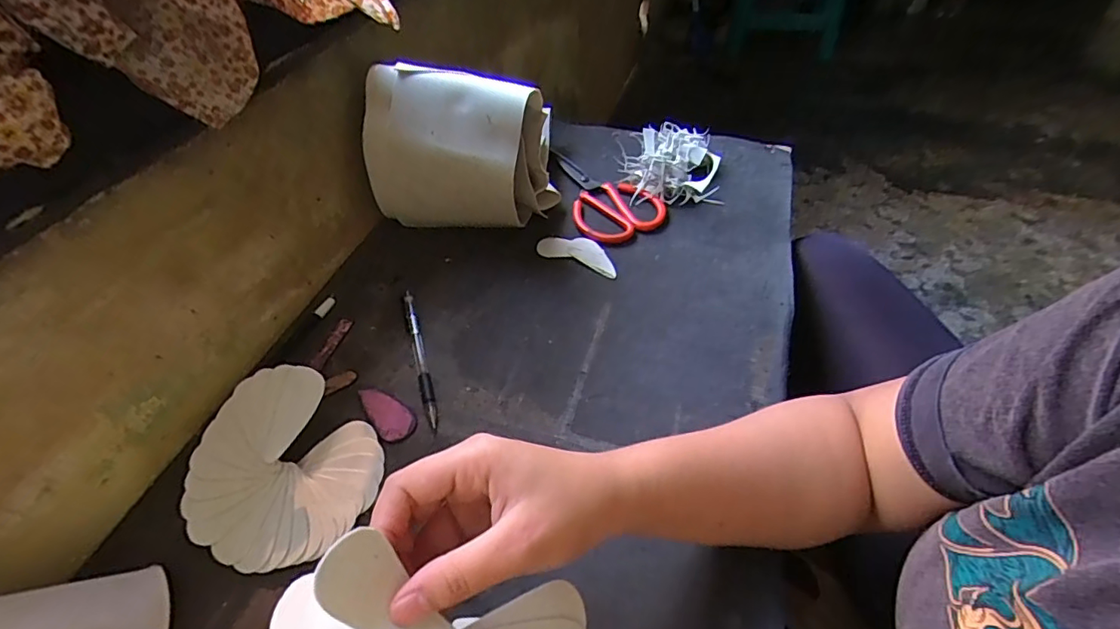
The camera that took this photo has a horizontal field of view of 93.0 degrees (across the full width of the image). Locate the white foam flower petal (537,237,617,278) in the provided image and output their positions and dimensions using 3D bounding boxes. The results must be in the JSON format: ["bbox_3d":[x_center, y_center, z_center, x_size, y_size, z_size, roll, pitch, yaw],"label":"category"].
[{"bbox_3d":[0.021,-0.066,0.563,0.090,0.006,0.038,18,50,21],"label":"white foam flower petal"}]

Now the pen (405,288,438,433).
[{"bbox_3d":[-0.127,0.034,0.476,0.010,0.011,0.159,-16,47,-11],"label":"pen"}]

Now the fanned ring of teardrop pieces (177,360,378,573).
[{"bbox_3d":[-0.205,0.106,0.379,0.125,0.061,0.120,-2,46,2],"label":"fanned ring of teardrop pieces"}]

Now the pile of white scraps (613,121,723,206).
[{"bbox_3d":[0.130,-0.185,0.639,0.118,0.046,0.134,4,47,9],"label":"pile of white scraps"}]

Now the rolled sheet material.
[{"bbox_3d":[-0.106,-0.159,0.551,0.179,0.164,0.070,9,48,13],"label":"rolled sheet material"}]

